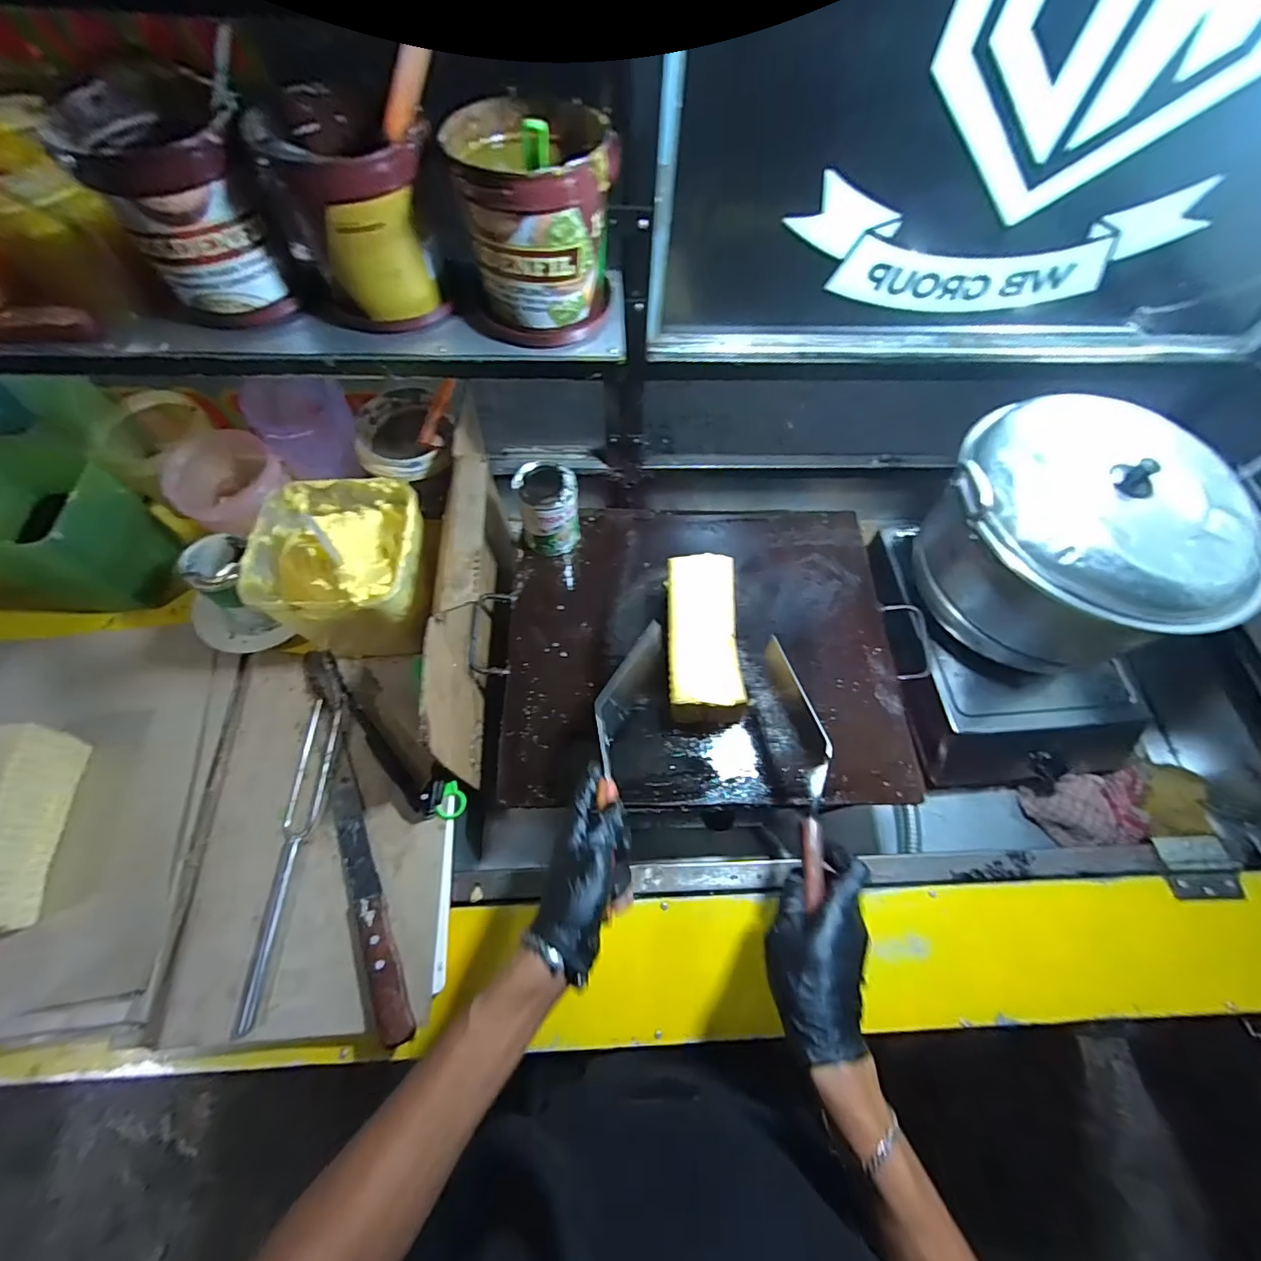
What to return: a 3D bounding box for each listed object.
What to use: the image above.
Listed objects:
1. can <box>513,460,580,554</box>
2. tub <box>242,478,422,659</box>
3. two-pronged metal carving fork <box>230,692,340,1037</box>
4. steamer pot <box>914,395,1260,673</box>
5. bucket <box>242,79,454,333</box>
[{"bbox_3d":[-0.103,-0.151,0.681,0.072,0.108,0.069,1,69,-2],"label":"can"},{"bbox_3d":[-0.306,-0.062,0.600,0.159,0.154,0.151,1,69,-2],"label":"tub"},{"bbox_3d":[-0.339,0.220,0.536,0.038,0.009,0.300,1,63,-3],"label":"two-pronged metal carving fork"},{"bbox_3d":[0.517,-0.100,0.638,0.296,0.210,0.274,41,73,13],"label":"steamer pot"},{"bbox_3d":[-0.232,-0.349,0.451,0.130,0.131,0.110,39,72,12],"label":"bucket"}]

